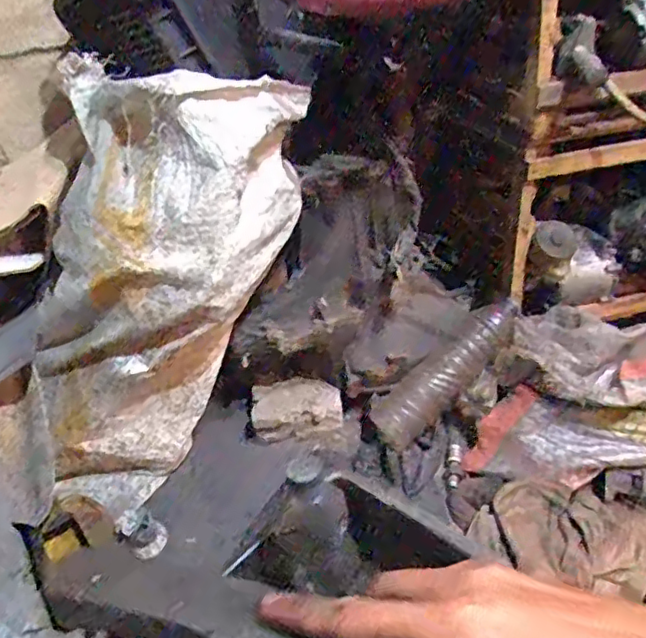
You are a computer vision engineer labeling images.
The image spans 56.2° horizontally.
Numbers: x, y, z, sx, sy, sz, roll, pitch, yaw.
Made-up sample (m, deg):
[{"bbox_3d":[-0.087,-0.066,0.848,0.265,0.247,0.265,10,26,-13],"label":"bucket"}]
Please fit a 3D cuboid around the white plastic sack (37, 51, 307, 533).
[{"bbox_3d":[-0.246,-0.023,0.883,0.342,0.671,0.187,11,31,-19],"label":"white plastic sack"}]

